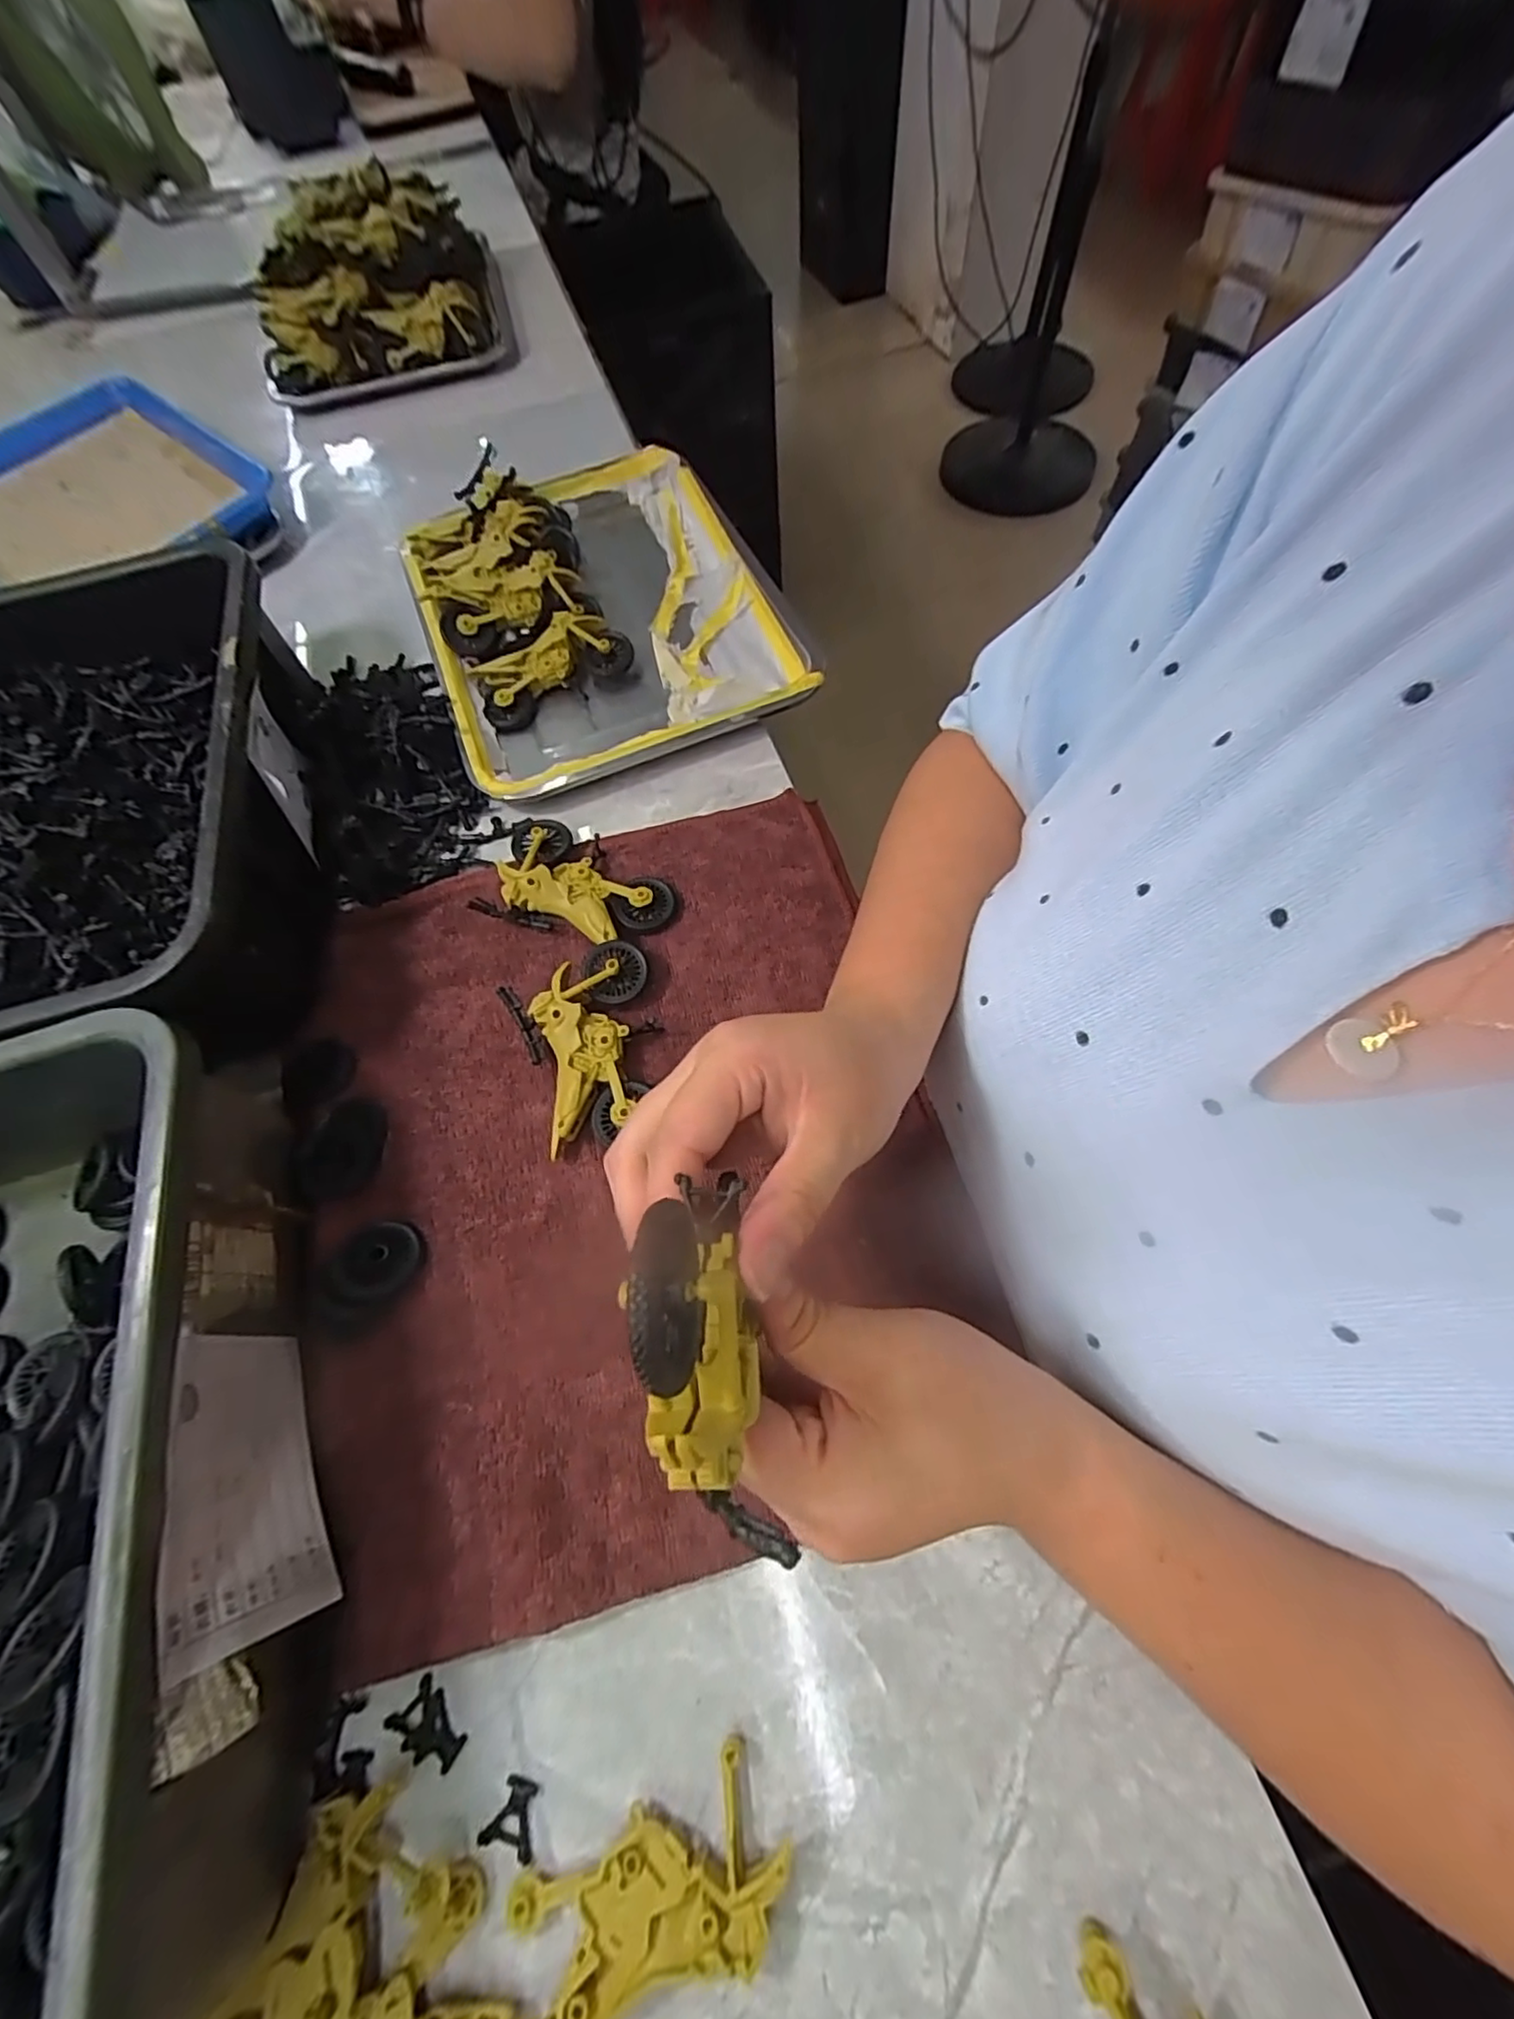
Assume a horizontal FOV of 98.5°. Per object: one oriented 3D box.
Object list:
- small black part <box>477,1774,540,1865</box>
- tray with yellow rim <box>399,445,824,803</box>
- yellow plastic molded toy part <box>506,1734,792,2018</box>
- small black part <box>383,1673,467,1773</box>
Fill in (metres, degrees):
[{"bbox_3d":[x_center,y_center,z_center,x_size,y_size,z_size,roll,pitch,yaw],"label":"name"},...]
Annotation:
[{"bbox_3d":[-0.091,0.299,0.242,0.020,0.004,0.020,12,65,8],"label":"small black part"},{"bbox_3d":[-0.125,-0.313,0.512,0.255,0.034,0.336,-23,66,-6],"label":"tray with yellow rim"},{"bbox_3d":[-0.037,0.312,0.225,0.095,0.011,0.048,-26,66,-7],"label":"yellow plastic molded toy part"},{"bbox_3d":[-0.128,0.280,0.253,0.030,0.004,0.020,34,72,18],"label":"small black part"}]

